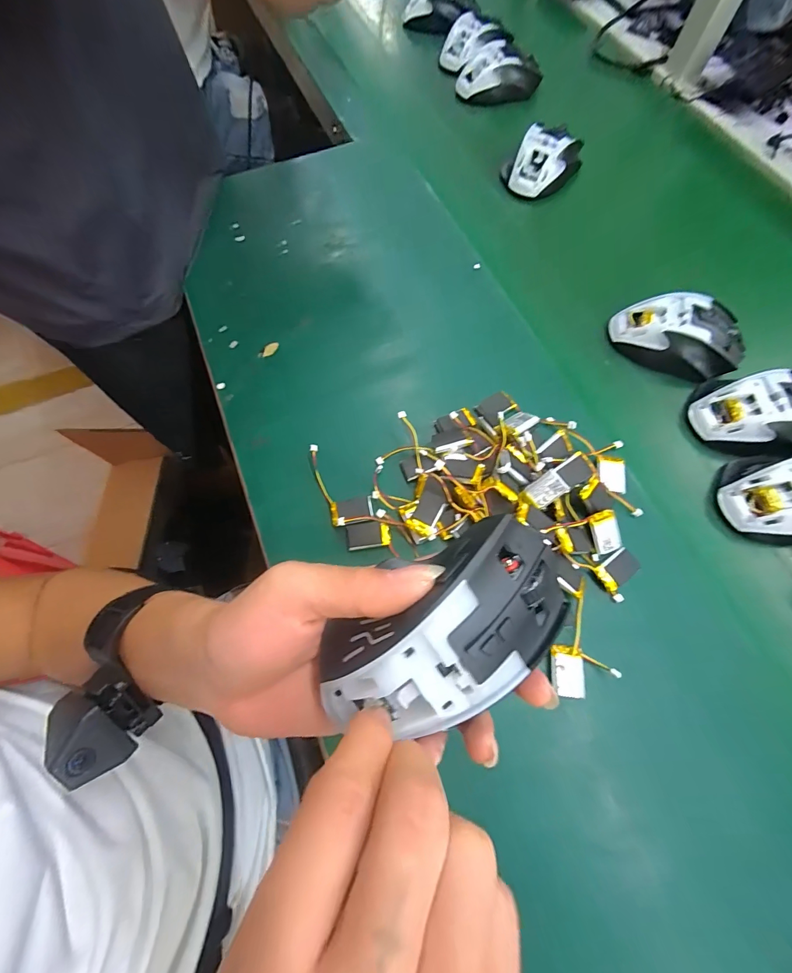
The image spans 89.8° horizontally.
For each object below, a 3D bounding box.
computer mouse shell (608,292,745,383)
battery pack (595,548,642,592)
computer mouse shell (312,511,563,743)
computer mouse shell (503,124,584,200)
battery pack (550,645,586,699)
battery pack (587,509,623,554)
[{"bbox_3d":[0.266,-0.140,0.372,0.113,0.036,0.072,5,69,2],"label":"computer mouse shell"},{"bbox_3d":[0.165,0.061,0.294,0.033,0.004,0.020,-31,72,-11],"label":"battery pack"},{"bbox_3d":[0.021,0.058,0.165,0.108,0.038,0.069,-22,102,-2],"label":"computer mouse shell"},{"bbox_3d":[0.174,-0.386,0.474,0.077,0.049,0.086,25,71,9],"label":"computer mouse shell"},{"bbox_3d":[0.117,0.126,0.271,0.022,0.004,0.032,3,69,1],"label":"battery pack"},{"bbox_3d":[0.158,0.034,0.301,0.022,0.005,0.031,-23,97,-6],"label":"battery pack"}]

